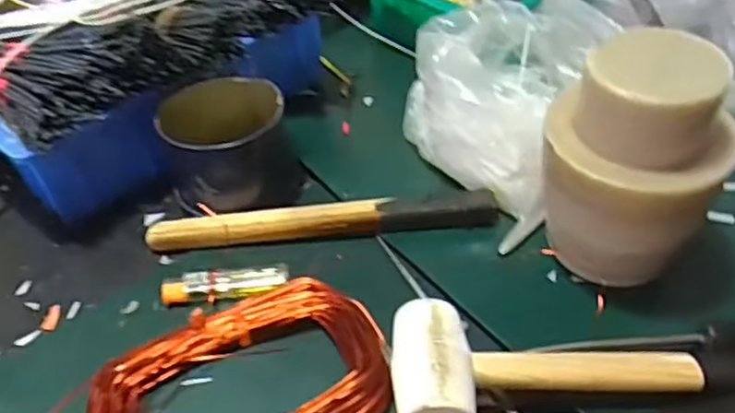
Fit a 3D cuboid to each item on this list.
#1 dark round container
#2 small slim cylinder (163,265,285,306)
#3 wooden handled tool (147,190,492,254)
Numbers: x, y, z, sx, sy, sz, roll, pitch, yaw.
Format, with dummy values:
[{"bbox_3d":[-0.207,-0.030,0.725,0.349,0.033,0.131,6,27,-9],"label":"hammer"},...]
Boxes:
[{"bbox_3d":[-0.111,-0.048,0.526,0.091,0.069,0.088,-2,44,1],"label":"dark round container"},{"bbox_3d":[-0.099,0.054,0.469,0.085,0.010,0.022,-9,43,-7],"label":"small slim cylinder"},{"bbox_3d":[-0.034,0.009,0.497,0.254,0.022,0.027,-4,44,-1],"label":"wooden handled tool"}]

